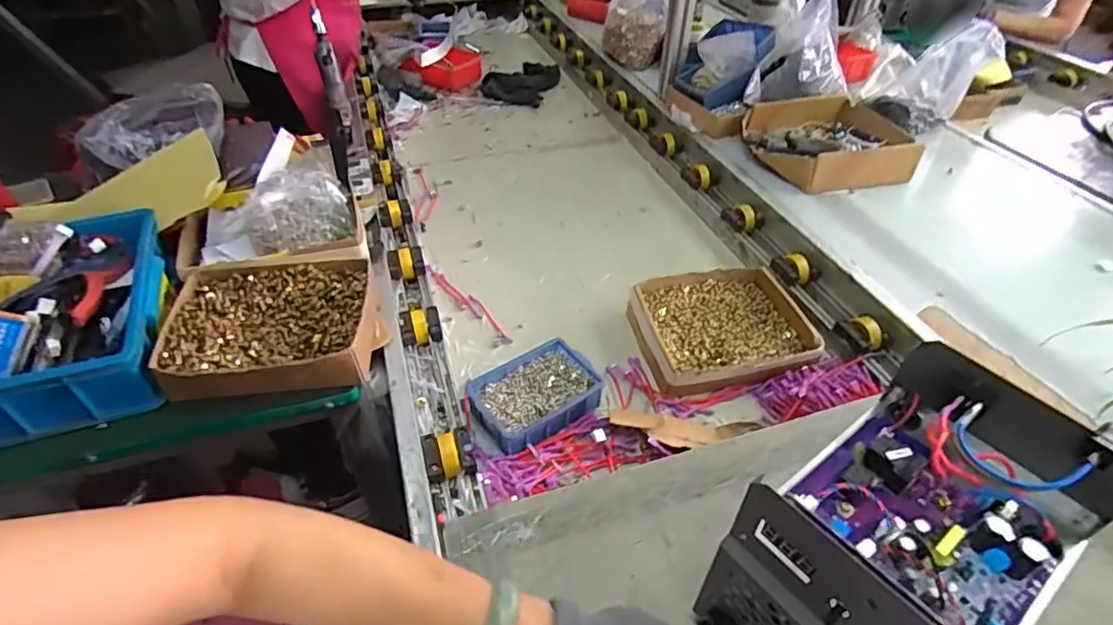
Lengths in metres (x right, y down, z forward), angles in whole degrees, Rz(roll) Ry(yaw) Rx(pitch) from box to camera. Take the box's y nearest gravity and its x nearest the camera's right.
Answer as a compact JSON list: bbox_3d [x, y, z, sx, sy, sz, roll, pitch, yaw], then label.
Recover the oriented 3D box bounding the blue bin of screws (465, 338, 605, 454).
[{"bbox_3d":[-0.027,0.104,0.700,0.148,0.050,0.099,-25,48,-25],"label":"blue bin of screws"}]

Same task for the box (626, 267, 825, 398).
[{"bbox_3d":[0.226,0.016,0.796,0.227,0.045,0.202,-6,42,-7],"label":"box"}]

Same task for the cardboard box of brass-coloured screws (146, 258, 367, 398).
[{"bbox_3d":[-0.326,0.015,0.665,0.218,0.050,0.180,-7,43,-8],"label":"cardboard box of brass-coloured screws"}]

